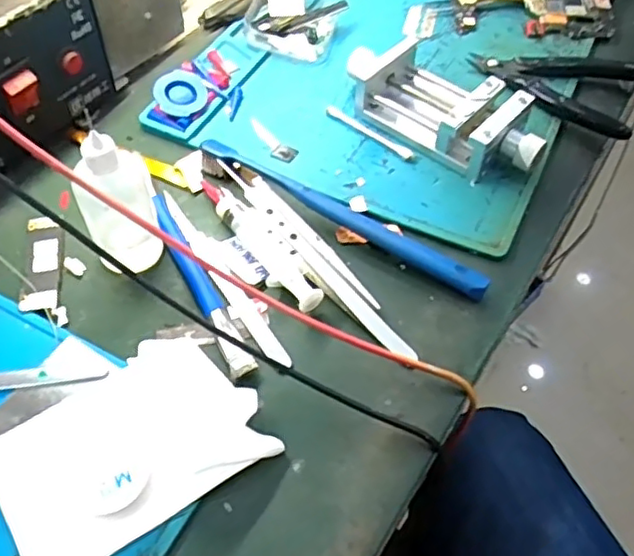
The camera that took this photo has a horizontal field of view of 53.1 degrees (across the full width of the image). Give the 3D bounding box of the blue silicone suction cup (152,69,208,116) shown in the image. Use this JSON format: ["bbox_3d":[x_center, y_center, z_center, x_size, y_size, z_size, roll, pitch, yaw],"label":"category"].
[{"bbox_3d":[-0.089,-0.120,0.417,0.033,0.015,0.037,-10,55,-9],"label":"blue silicone suction cup"}]

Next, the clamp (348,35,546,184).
[{"bbox_3d":[0.079,-0.109,0.403,0.136,0.033,0.058,39,62,23],"label":"clamp"}]

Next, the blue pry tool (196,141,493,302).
[{"bbox_3d":[0.012,-0.037,0.363,0.184,0.013,0.016,30,58,18],"label":"blue pry tool"}]

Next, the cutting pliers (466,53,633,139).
[{"bbox_3d":[0.164,-0.137,0.438,0.113,0.013,0.068,24,57,15],"label":"cutting pliers"}]

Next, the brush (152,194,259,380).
[{"bbox_3d":[-0.064,0.000,0.338,0.012,0.007,0.127,-23,58,-17],"label":"brush"}]

